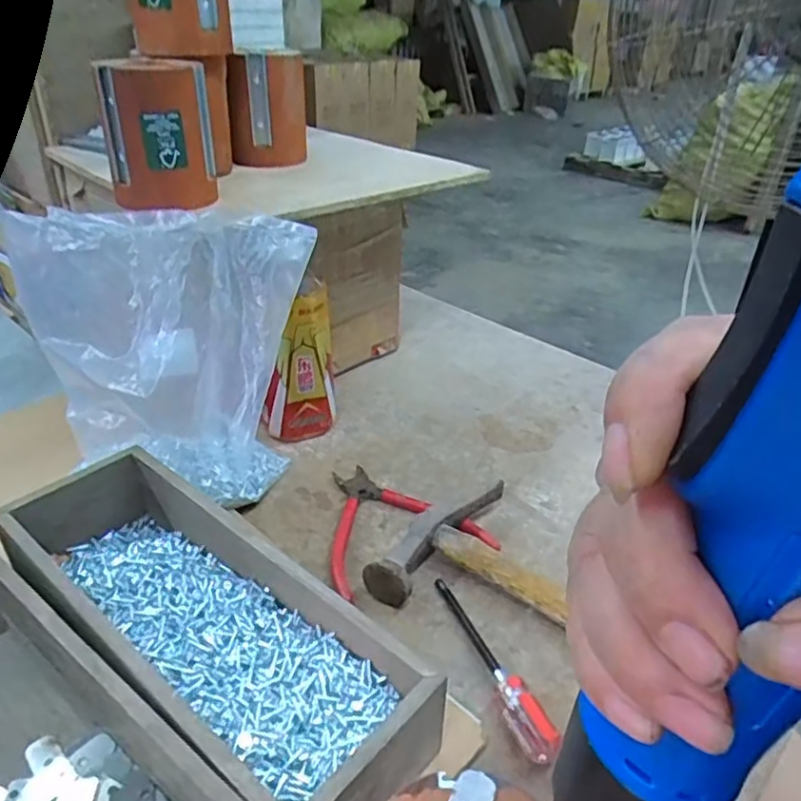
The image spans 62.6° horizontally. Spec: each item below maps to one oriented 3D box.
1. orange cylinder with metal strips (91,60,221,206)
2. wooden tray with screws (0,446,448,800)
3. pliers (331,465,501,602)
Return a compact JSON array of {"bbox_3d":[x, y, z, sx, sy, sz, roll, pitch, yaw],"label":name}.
[{"bbox_3d":[-0.184,-0.204,0.505,0.078,0.096,0.068,-7,34,-17],"label":"orange cylinder with metal strips"},{"bbox_3d":[-0.117,0.130,0.374,0.285,0.077,0.101,26,39,31],"label":"wooden tray with screws"},{"bbox_3d":[-0.007,0.088,0.512,0.122,0.017,0.128,-10,35,-21],"label":"pliers"}]

